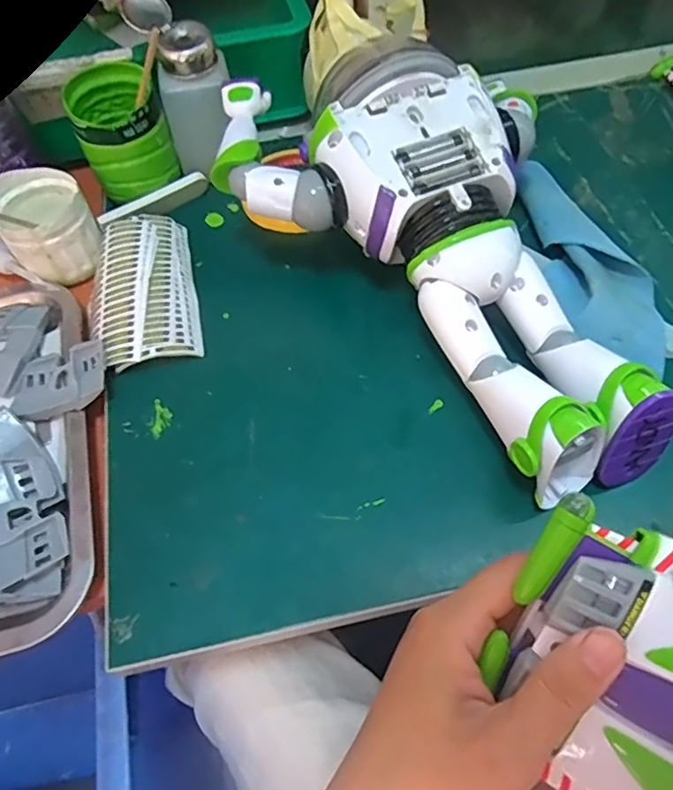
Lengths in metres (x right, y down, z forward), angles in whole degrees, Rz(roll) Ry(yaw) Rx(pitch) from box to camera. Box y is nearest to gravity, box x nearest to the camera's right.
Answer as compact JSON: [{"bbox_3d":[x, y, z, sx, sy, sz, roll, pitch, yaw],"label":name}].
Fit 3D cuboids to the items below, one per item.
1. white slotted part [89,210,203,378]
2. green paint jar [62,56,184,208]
[{"bbox_3d":[-0.138,-0.073,0.399,0.075,0.024,0.125,-13,58,-5],"label":"white slotted part"},{"bbox_3d":[-0.161,-0.197,0.429,0.063,0.072,0.072,-27,60,-13],"label":"green paint jar"}]

